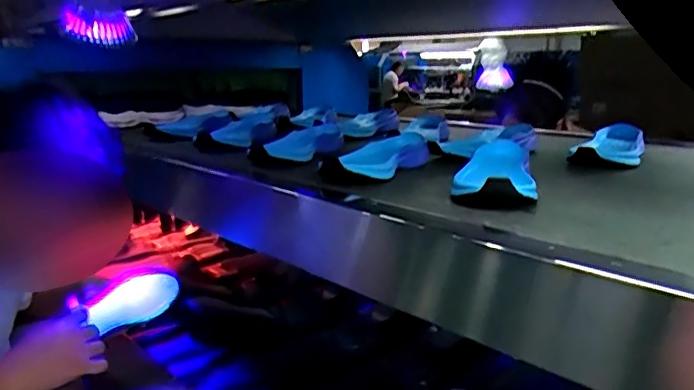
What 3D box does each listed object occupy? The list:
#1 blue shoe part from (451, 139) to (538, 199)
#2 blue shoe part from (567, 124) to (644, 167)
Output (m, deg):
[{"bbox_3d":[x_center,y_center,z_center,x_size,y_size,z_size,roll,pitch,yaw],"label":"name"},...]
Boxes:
[{"bbox_3d":[0.183,-0.027,0.695,0.094,0.049,0.253,4,14,12],"label":"blue shoe part"},{"bbox_3d":[0.437,-0.078,0.927,0.091,0.059,0.253,9,16,29],"label":"blue shoe part"}]

